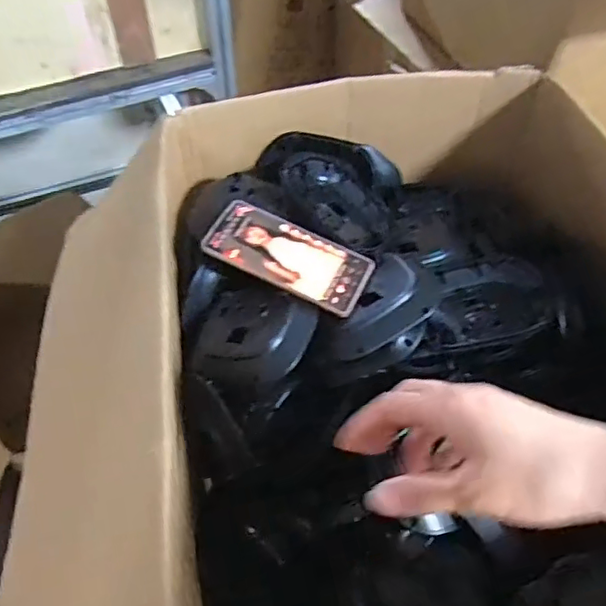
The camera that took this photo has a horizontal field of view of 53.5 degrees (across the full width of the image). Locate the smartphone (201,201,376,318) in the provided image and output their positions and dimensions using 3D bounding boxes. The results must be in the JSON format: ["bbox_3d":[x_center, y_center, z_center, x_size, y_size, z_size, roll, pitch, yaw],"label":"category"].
[{"bbox_3d":[-0.015,-0.051,0.617,0.169,0.014,0.077,26,60,8],"label":"smartphone"}]

